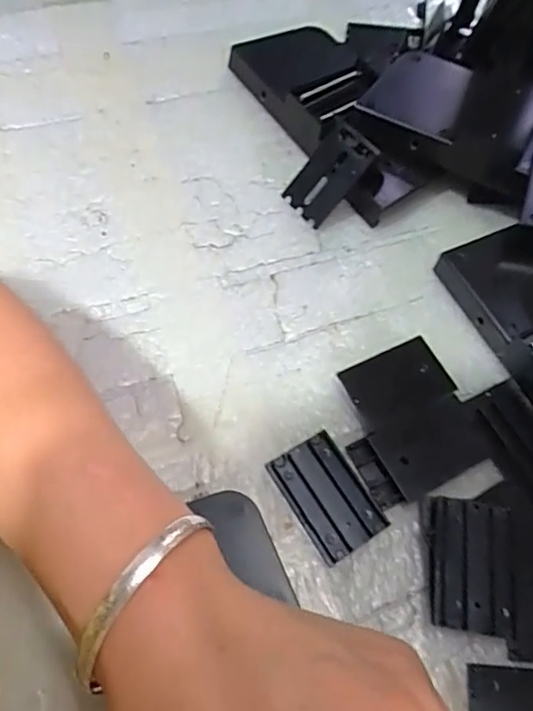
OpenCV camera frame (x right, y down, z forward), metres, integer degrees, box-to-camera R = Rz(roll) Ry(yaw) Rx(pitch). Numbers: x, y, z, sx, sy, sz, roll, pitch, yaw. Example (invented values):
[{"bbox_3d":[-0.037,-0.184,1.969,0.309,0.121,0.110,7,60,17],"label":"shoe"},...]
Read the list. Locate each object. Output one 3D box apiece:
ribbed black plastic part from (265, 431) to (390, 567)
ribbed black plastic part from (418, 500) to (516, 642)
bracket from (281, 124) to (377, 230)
[{"bbox_3d":[0.029,0.066,0.269,0.035,0.004,0.054,-29,69,-16],"label":"ribbed black plastic part"},{"bbox_3d":[0.090,0.093,0.254,0.035,0.015,0.055,6,64,0],"label":"ribbed black plastic part"},{"bbox_3d":[0.037,-0.108,0.339,0.033,0.055,0.011,50,29,14],"label":"bracket"}]

